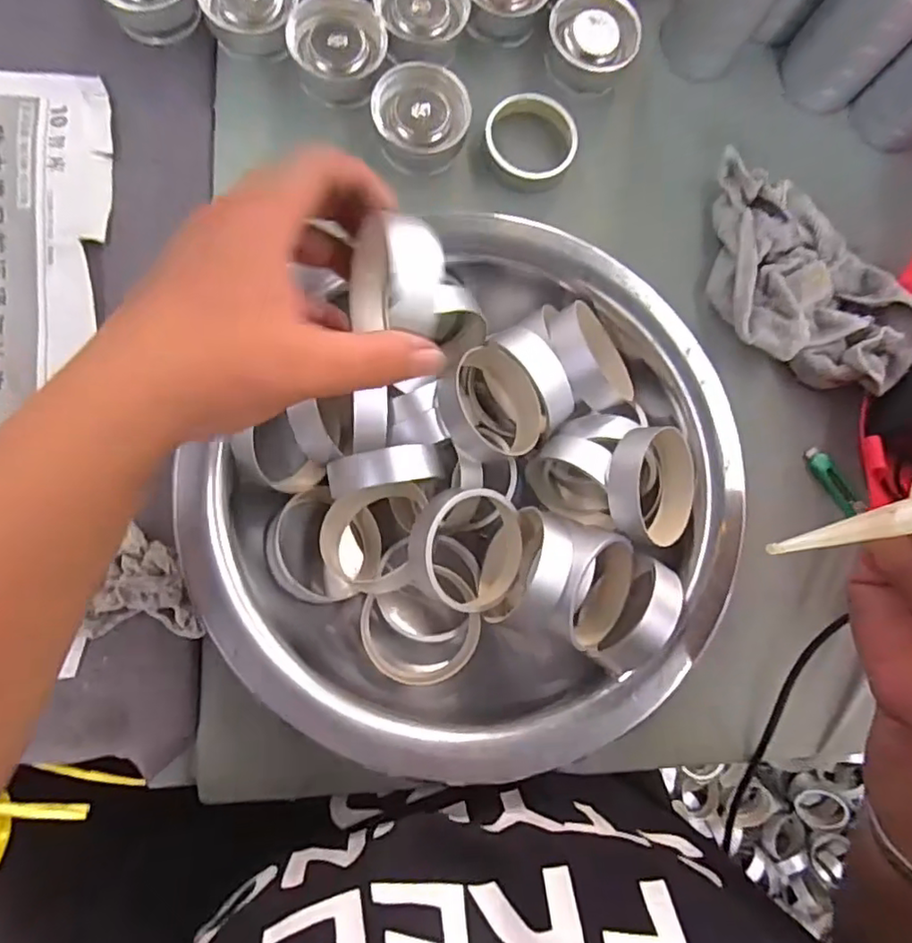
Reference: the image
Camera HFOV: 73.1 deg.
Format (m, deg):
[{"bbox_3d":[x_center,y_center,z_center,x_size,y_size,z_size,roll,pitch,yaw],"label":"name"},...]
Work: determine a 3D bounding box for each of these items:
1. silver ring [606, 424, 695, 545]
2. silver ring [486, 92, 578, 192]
[{"bbox_3d":[0.111,0.009,0.346,0.066,0.021,0.066,-3,94,-41],"label":"silver ring"},{"bbox_3d":[0.053,-0.235,0.438,0.063,0.022,0.056,26,81,-5],"label":"silver ring"}]

